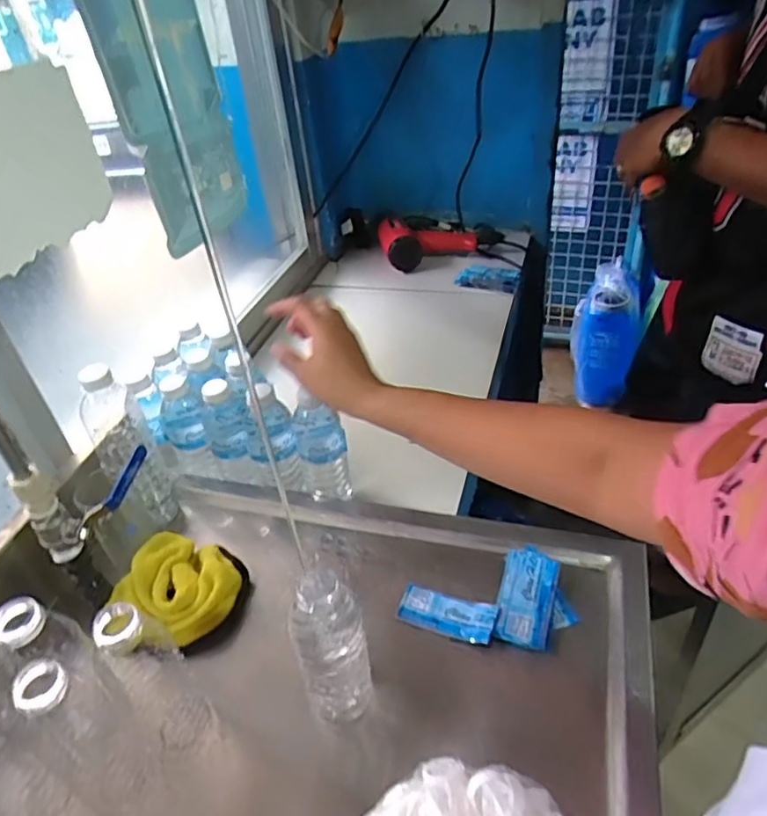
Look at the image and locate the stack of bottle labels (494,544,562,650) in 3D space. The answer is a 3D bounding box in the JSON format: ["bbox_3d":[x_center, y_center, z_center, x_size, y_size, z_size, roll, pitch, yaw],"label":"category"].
[{"bbox_3d":[0.143,0.183,0.598,0.053,0.010,0.105,9,42,19],"label":"stack of bottle labels"}]

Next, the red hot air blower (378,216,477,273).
[{"bbox_3d":[0.093,-0.348,1.257,0.200,0.083,0.106,-5,39,3],"label":"red hot air blower"}]

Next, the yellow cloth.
[{"bbox_3d":[-0.214,0.190,0.623,0.117,0.047,0.118,11,42,21],"label":"yellow cloth"}]

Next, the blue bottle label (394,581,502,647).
[{"bbox_3d":[0.062,0.203,0.594,0.095,0.008,0.041,9,42,19],"label":"blue bottle label"}]

